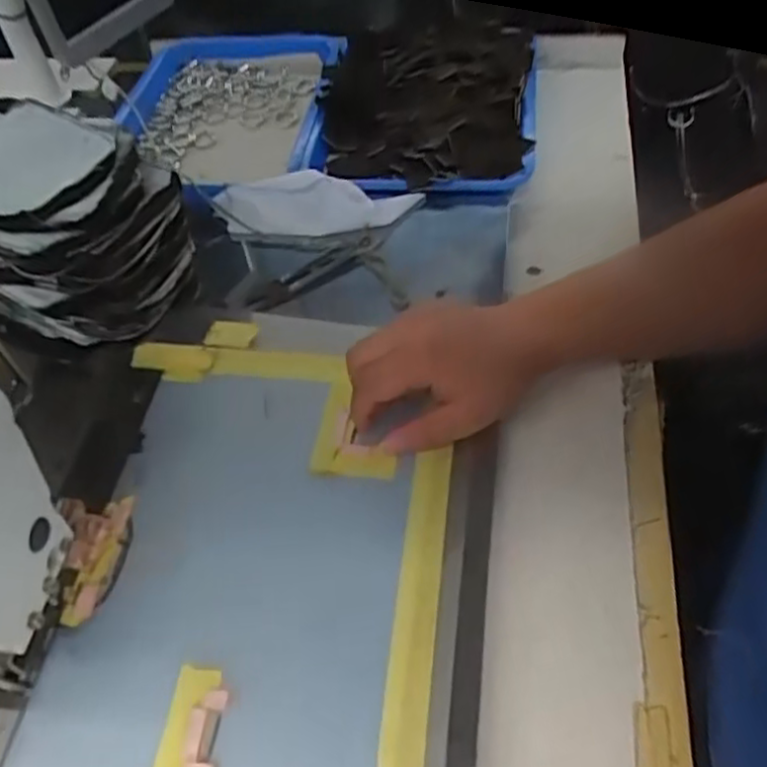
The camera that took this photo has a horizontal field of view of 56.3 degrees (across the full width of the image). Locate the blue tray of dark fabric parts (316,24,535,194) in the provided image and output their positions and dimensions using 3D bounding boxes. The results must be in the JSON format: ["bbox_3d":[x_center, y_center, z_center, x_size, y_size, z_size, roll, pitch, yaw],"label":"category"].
[{"bbox_3d":[0.044,-0.284,0.718,0.213,0.073,0.267,0,52,6],"label":"blue tray of dark fabric parts"}]

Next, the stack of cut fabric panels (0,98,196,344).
[{"bbox_3d":[-0.258,-0.119,0.557,0.180,0.136,0.122,12,54,8],"label":"stack of cut fabric panels"}]

